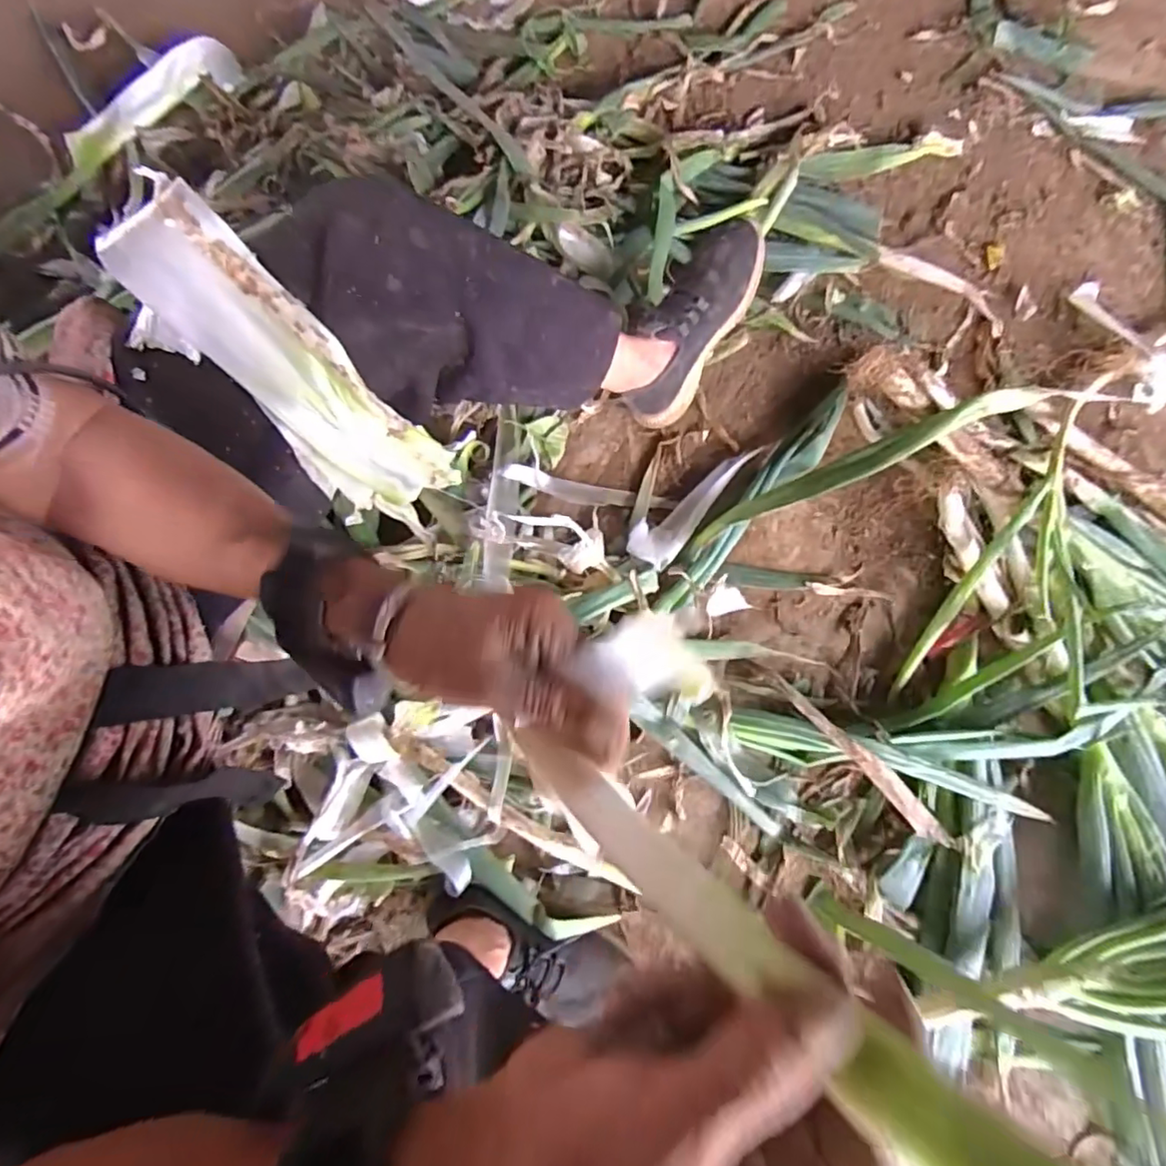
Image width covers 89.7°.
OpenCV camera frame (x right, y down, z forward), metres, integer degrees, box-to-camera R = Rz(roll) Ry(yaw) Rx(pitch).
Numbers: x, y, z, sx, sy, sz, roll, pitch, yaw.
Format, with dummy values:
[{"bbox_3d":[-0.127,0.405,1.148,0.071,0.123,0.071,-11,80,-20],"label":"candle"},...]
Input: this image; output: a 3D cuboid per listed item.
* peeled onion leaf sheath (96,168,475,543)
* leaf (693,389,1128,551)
[{"bbox_3d":[-0.193,-0.134,0.415,0.098,0.264,0.066,-49,41,-9],"label":"peeled onion leaf sheath"},{"bbox_3d":[0.389,-0.158,0.707,0.549,0.094,0.038,-21,79,-4],"label":"leaf"}]

